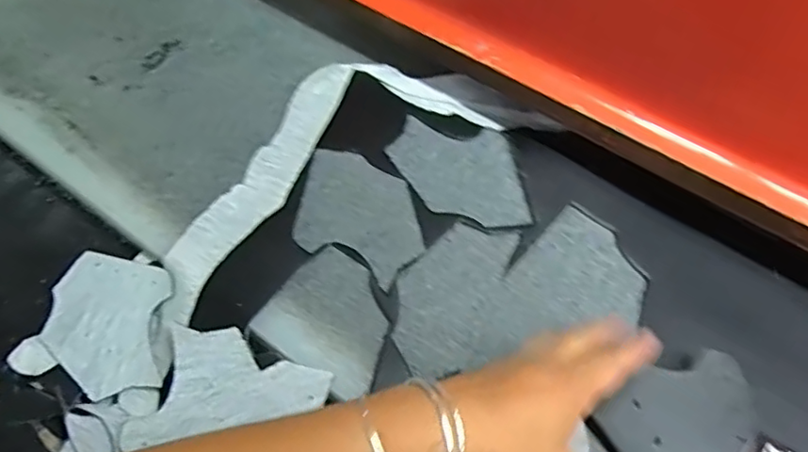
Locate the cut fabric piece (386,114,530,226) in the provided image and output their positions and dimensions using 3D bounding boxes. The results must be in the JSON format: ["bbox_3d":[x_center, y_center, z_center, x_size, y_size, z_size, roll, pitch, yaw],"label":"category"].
[{"bbox_3d":[0.048,-0.048,0.525,0.120,0.004,0.097,8,59,5],"label":"cut fabric piece"}]

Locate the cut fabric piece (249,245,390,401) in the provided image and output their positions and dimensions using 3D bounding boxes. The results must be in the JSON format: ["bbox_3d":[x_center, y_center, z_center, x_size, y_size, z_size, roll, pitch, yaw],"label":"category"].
[{"bbox_3d":[-0.050,0.070,0.458,0.099,0.010,0.091,33,64,18],"label":"cut fabric piece"}]

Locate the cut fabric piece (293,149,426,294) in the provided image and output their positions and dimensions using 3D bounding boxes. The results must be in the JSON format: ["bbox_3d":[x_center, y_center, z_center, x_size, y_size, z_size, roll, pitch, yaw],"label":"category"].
[{"bbox_3d":[-0.038,-0.011,0.507,0.119,0.006,0.097,26,61,14],"label":"cut fabric piece"}]

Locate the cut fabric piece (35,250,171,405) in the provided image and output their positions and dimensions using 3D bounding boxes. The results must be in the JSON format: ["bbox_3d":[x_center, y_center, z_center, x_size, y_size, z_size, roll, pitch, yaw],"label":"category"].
[{"bbox_3d":[-0.231,0.073,0.472,0.093,0.014,0.117,1,59,1],"label":"cut fabric piece"}]

